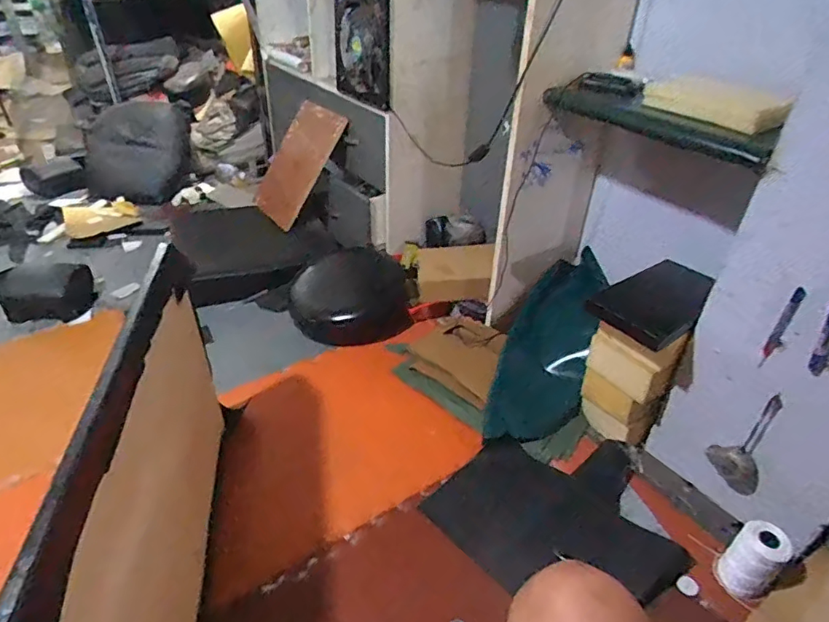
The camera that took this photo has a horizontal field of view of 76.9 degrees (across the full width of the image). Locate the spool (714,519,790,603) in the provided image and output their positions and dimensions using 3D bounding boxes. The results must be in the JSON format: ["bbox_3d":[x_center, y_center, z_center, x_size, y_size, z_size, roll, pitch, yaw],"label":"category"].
[{"bbox_3d":[0.577,0.423,0.894,0.061,0.124,0.077,-21,42,-31],"label":"spool"}]

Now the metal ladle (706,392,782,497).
[{"bbox_3d":[0.608,0.240,0.953,0.092,0.215,0.026,31,43,33],"label":"metal ladle"}]

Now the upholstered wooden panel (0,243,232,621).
[{"bbox_3d":[-0.328,0.290,0.640,0.040,0.441,0.840,-3,36,-10],"label":"upholstered wooden panel"}]

